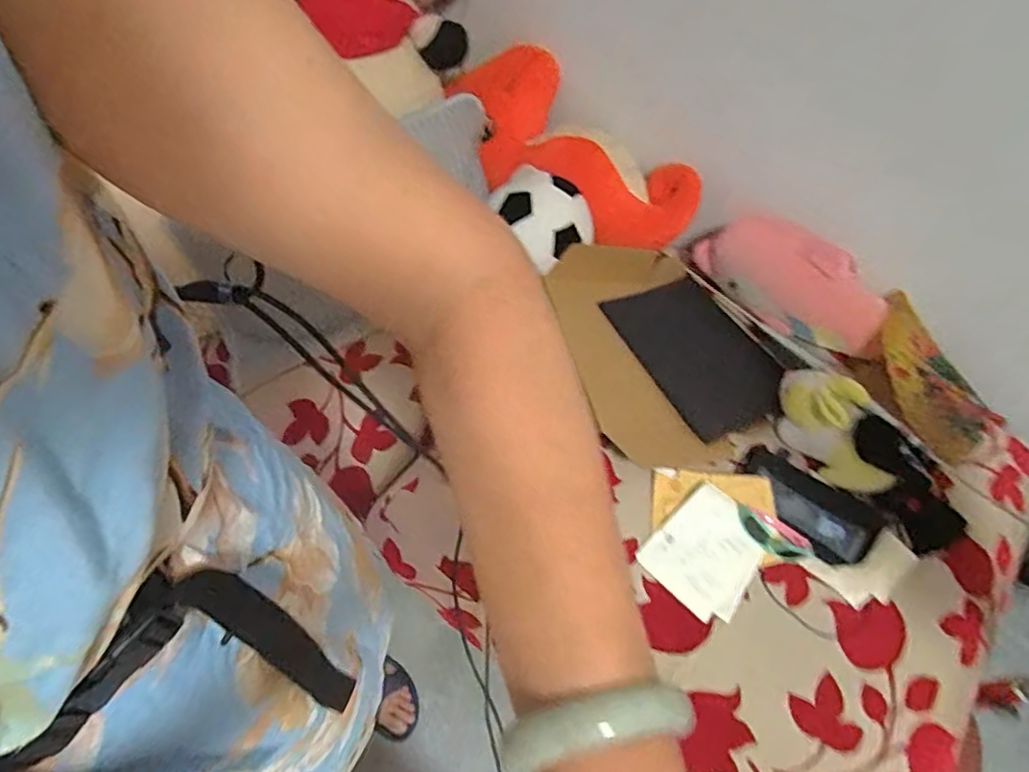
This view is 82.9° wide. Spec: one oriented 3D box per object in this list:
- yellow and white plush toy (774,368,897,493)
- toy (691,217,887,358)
[{"bbox_3d":[0.539,0.067,0.974,0.081,0.108,0.225,-32,65,-21],"label":"yellow and white plush toy"},{"bbox_3d":[0.519,-0.201,1.106,0.358,0.126,0.126,31,61,15],"label":"toy"}]

